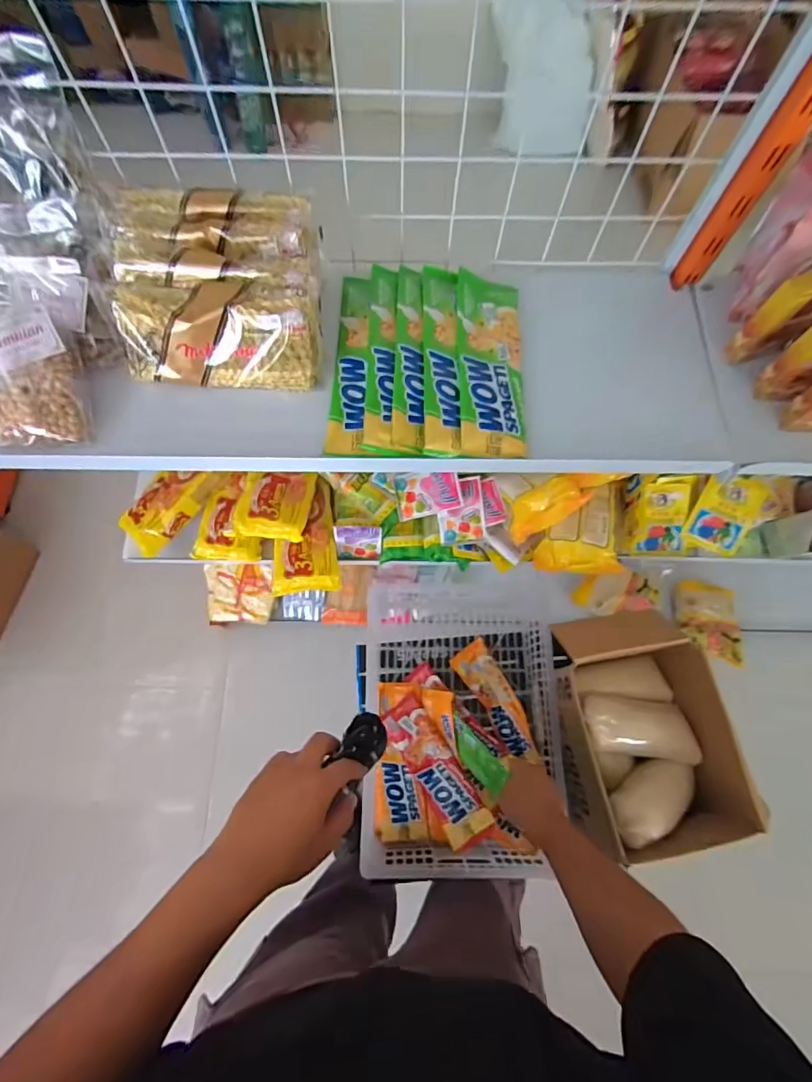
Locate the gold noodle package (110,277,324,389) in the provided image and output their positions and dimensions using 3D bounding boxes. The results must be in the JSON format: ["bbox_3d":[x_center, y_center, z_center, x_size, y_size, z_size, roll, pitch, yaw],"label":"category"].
[{"bbox_3d":[-0.200,-0.221,0.516,0.208,0.105,0.050,-1,47,-1],"label":"gold noodle package"}]

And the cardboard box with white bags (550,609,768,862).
[{"bbox_3d":[0.356,0.286,0.743,0.210,0.145,0.329,-11,72,-4],"label":"cardboard box with white bags"}]

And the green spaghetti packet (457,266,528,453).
[{"bbox_3d":[0.099,-0.208,0.550,0.076,0.027,0.247,1,71,0],"label":"green spaghetti packet"}]

